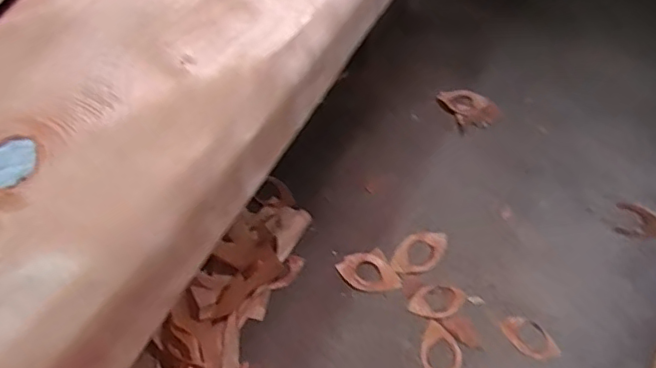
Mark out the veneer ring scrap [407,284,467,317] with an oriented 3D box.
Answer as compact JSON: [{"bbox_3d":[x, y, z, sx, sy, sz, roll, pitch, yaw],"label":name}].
[{"bbox_3d":[0.289,0.309,1.492,0.159,0.004,0.086,-7,59,-7],"label":"veneer ring scrap"}]

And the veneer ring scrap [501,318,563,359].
[{"bbox_3d":[0.518,0.396,1.448,0.096,0.004,0.137,-27,63,-18],"label":"veneer ring scrap"}]

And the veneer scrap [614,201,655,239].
[{"bbox_3d":[0.924,0.112,1.652,0.154,0.048,0.098,15,58,6],"label":"veneer scrap"}]

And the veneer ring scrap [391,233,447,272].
[{"bbox_3d":[0.256,0.188,1.566,0.180,0.006,0.105,-34,66,-22],"label":"veneer ring scrap"}]

